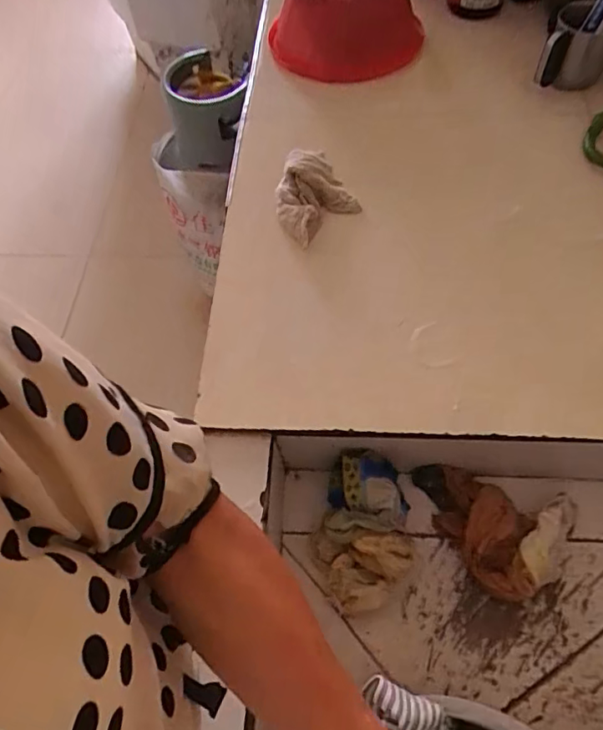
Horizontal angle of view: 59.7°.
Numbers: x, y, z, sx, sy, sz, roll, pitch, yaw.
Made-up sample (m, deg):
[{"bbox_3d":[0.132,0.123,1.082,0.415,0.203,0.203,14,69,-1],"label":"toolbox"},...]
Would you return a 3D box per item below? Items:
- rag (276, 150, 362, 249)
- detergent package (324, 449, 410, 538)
[{"bbox_3d":[0.016,-0.269,0.824,0.125,0.051,0.154,-23,61,-11],"label":"rag"},{"bbox_3d":[0.080,0.163,0.667,0.103,0.098,0.098,-6,59,-2],"label":"detergent package"}]

